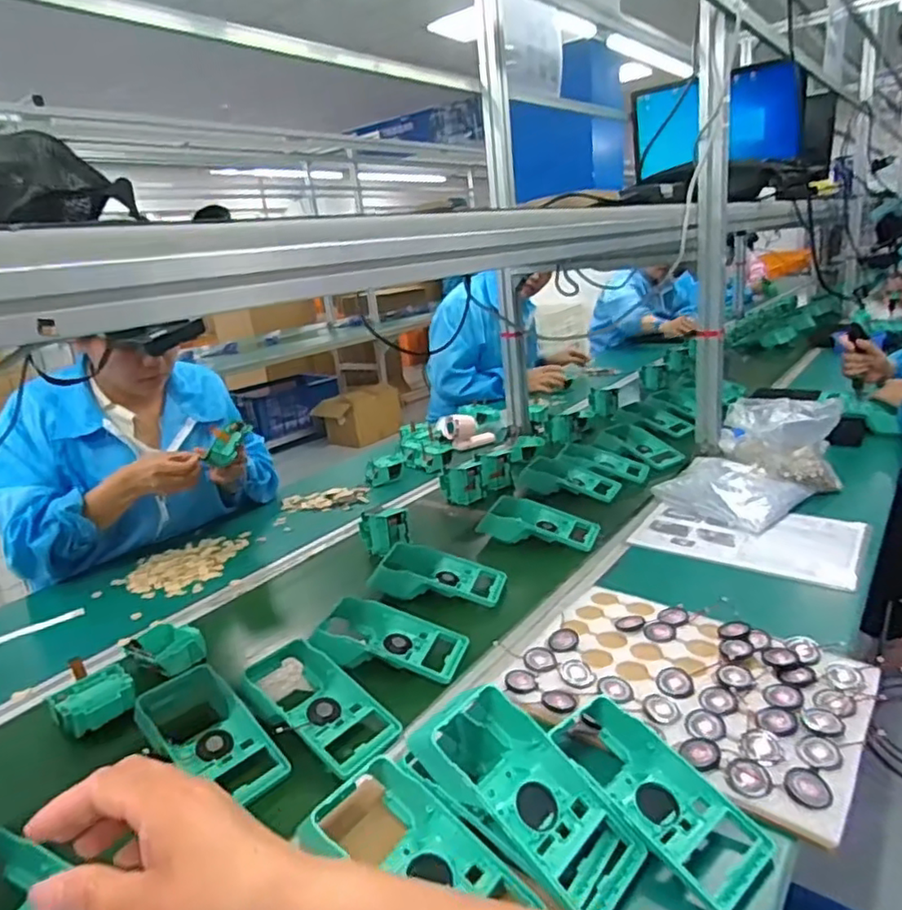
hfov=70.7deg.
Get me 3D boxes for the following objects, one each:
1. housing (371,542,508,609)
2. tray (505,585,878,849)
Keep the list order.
[{"bbox_3d":[-0.019,0.169,0.910,0.189,0.047,0.094,1,17,19],"label":"housing"},{"bbox_3d":[0.235,0.232,0.652,0.312,0.021,0.244,11,24,38],"label":"tray"}]

